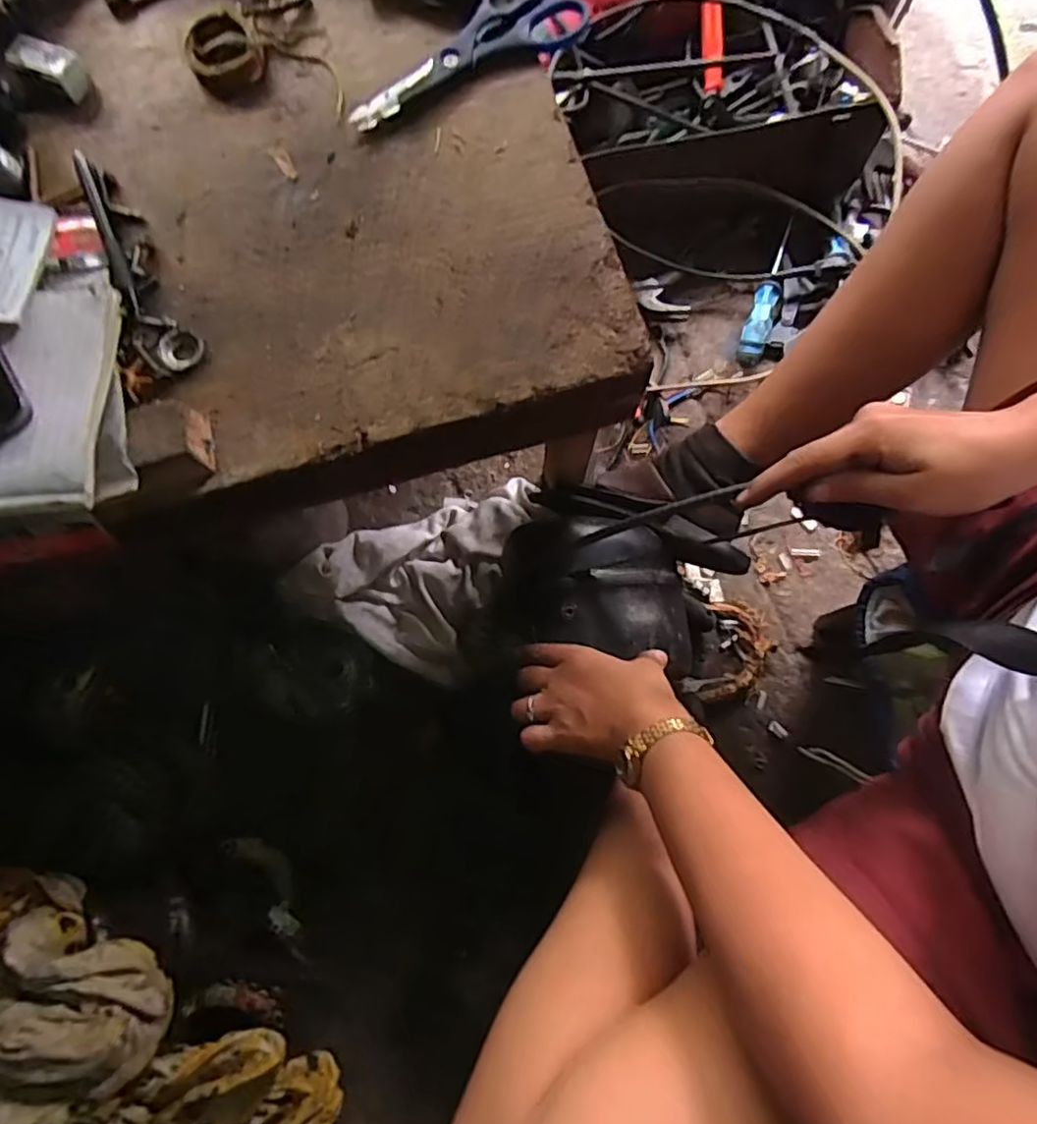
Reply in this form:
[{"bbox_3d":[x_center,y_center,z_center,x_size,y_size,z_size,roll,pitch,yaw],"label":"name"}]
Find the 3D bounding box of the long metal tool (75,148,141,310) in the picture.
[{"bbox_3d":[-0.287,-0.230,0.435,0.012,0.013,0.132,-24,79,-5],"label":"long metal tool"}]

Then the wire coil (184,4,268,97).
[{"bbox_3d":[-0.222,-0.387,0.473,0.054,0.017,0.060,-22,79,-5],"label":"wire coil"}]

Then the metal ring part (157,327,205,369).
[{"bbox_3d":[-0.228,-0.144,0.419,0.031,0.004,0.030,0,78,0],"label":"metal ring part"}]

